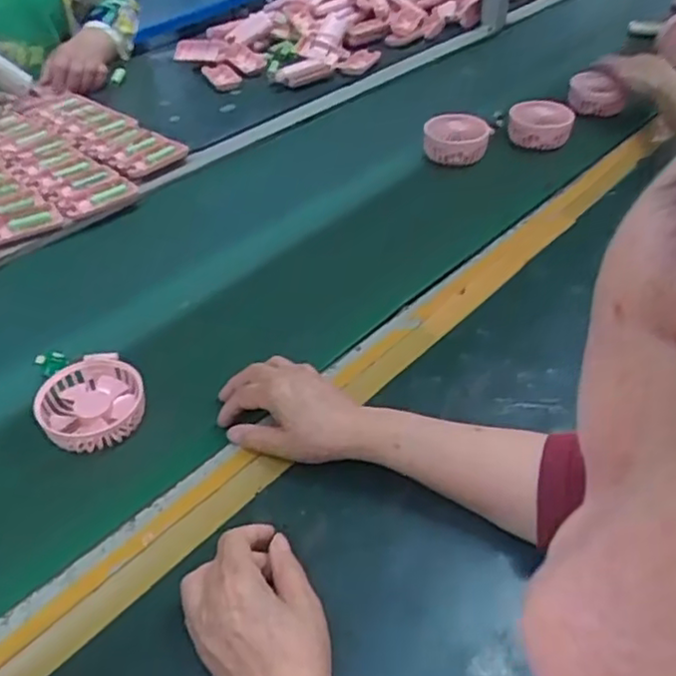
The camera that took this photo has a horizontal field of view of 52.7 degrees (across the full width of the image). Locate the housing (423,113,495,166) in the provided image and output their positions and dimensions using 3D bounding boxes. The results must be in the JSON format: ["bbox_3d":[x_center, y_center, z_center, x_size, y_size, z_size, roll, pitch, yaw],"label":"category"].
[{"bbox_3d":[0.166,-0.279,0.951,0.092,0.046,0.083,3,42,5],"label":"housing"}]

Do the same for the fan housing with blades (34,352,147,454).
[{"bbox_3d":[-0.218,0.060,0.610,0.089,0.032,0.089,-1,42,1],"label":"fan housing with blades"}]

